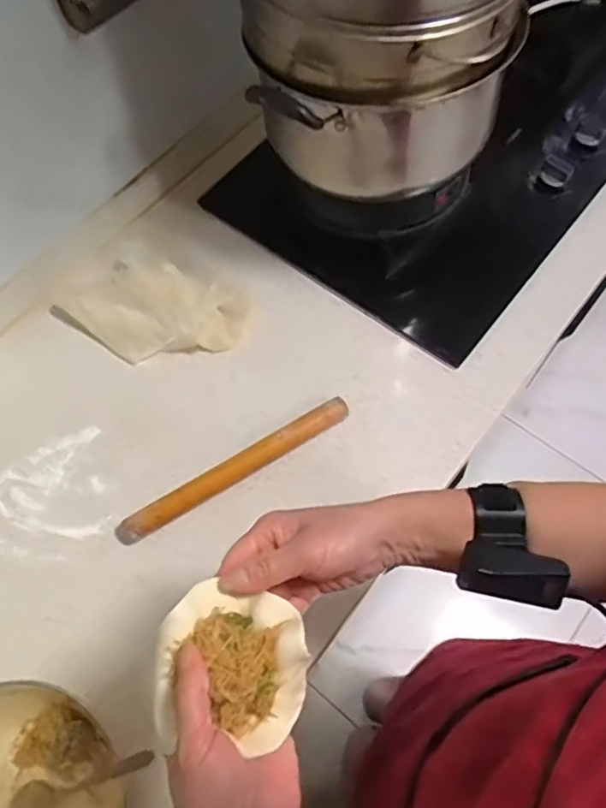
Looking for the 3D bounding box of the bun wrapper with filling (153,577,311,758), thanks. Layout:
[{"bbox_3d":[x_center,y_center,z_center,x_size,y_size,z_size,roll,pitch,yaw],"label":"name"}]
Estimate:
[{"bbox_3d":[-0.045,0.167,0.393,0.093,0.037,0.092,6,65,5],"label":"bun wrapper with filling"}]

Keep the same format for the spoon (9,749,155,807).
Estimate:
[{"bbox_3d":[-0.194,0.336,0.543,0.186,0.039,0.039,-37,64,25],"label":"spoon"}]

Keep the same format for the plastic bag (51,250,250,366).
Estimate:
[{"bbox_3d":[-0.188,-0.131,0.782,0.222,0.054,0.157,28,69,14],"label":"plastic bag"}]

